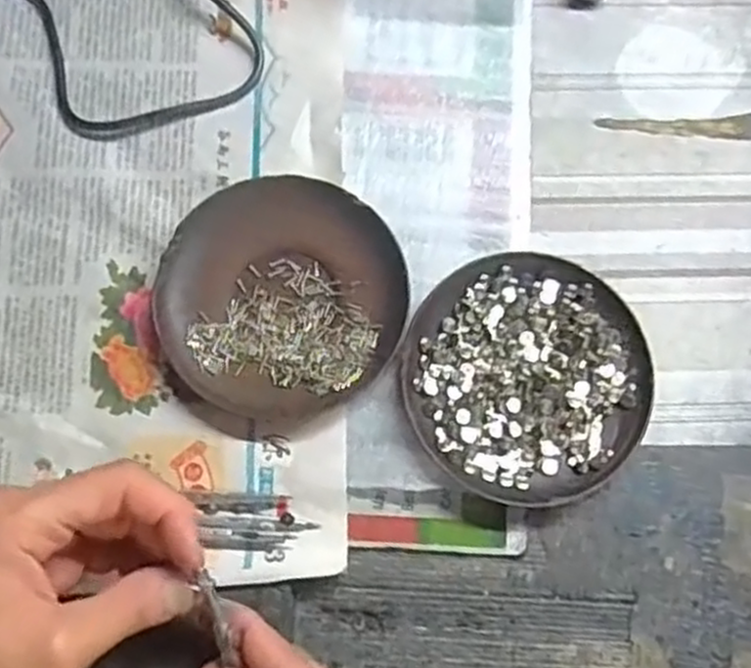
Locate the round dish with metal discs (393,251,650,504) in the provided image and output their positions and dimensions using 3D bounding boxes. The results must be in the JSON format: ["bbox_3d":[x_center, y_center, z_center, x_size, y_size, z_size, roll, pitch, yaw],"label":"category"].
[{"bbox_3d":[0.072,0.020,0.370,0.113,0.020,0.115,1,76,-2],"label":"round dish with metal discs"}]

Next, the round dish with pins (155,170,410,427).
[{"bbox_3d":[-0.044,-0.018,0.371,0.112,0.015,0.113,1,76,-2],"label":"round dish with pins"}]

